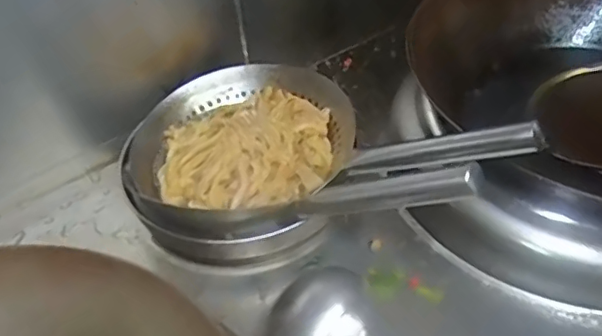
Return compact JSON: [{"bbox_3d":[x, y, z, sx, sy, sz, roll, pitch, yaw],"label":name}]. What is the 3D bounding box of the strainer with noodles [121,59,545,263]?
[{"bbox_3d":[0.011,-0.037,0.679,0.456,0.179,0.272,10,45,15],"label":"strainer with noodles"}]

